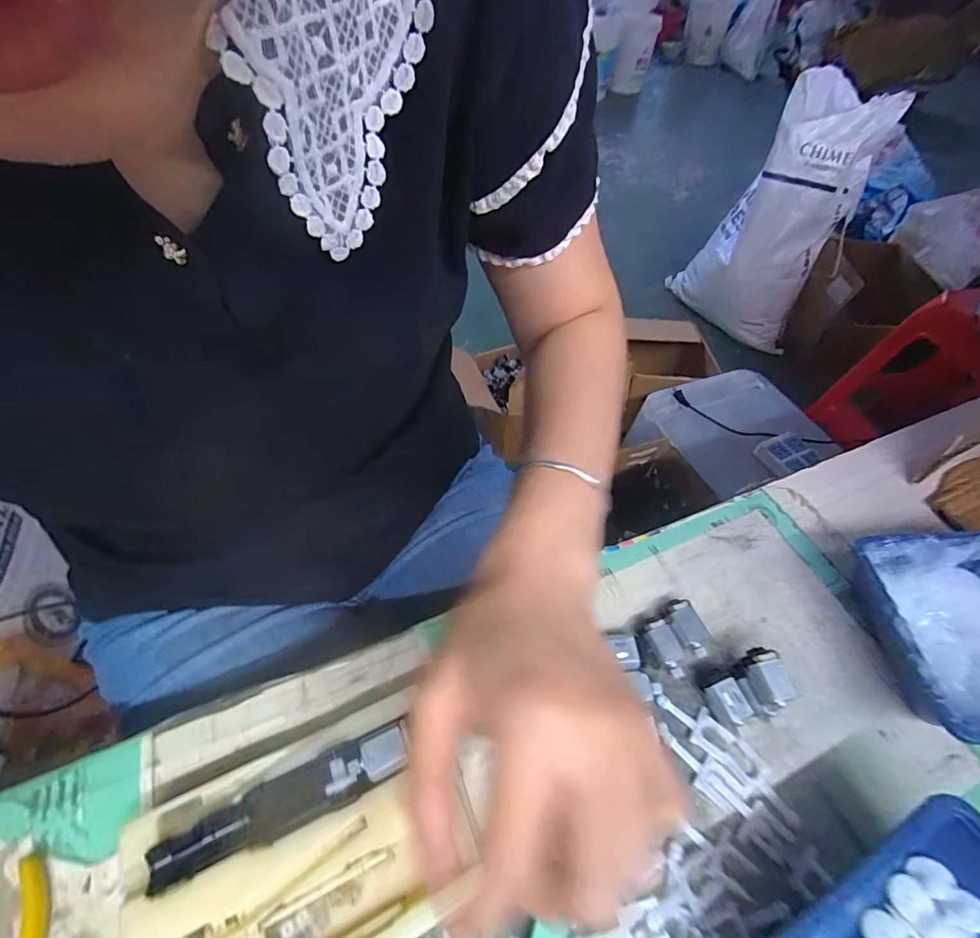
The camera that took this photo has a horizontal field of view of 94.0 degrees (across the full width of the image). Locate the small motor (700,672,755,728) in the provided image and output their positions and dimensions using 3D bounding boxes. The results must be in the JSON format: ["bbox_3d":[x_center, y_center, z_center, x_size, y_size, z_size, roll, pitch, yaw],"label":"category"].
[{"bbox_3d":[0.130,0.127,0.251,0.019,0.015,0.024,-14,52,-14],"label":"small motor"}]

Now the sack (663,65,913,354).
[{"bbox_3d":[0.866,-0.749,1.408,0.337,0.622,0.364,2,54,0],"label":"sack"}]

